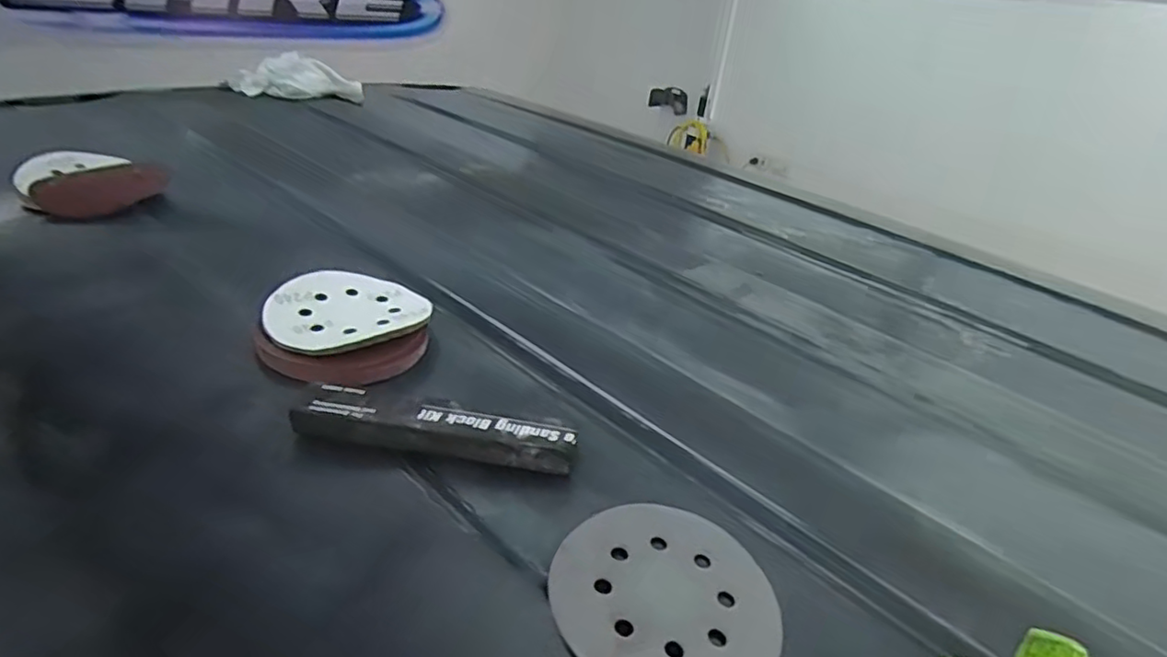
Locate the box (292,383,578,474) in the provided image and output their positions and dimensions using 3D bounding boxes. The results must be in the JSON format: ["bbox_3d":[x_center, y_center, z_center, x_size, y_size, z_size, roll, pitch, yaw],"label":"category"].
[{"bbox_3d":[-0.091,0.063,0.402,0.170,0.025,0.038,8,30,2],"label":"box"}]

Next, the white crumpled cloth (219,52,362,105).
[{"bbox_3d":[-0.499,-0.422,1.119,0.221,0.079,0.061,-2,31,-15],"label":"white crumpled cloth"}]

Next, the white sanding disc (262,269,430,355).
[{"bbox_3d":[-0.178,-0.015,0.494,0.115,0.016,0.103,-8,33,-24],"label":"white sanding disc"}]

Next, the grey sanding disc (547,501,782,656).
[{"bbox_3d":[0.041,0.137,0.338,0.112,0.008,0.117,8,29,-4],"label":"grey sanding disc"}]

